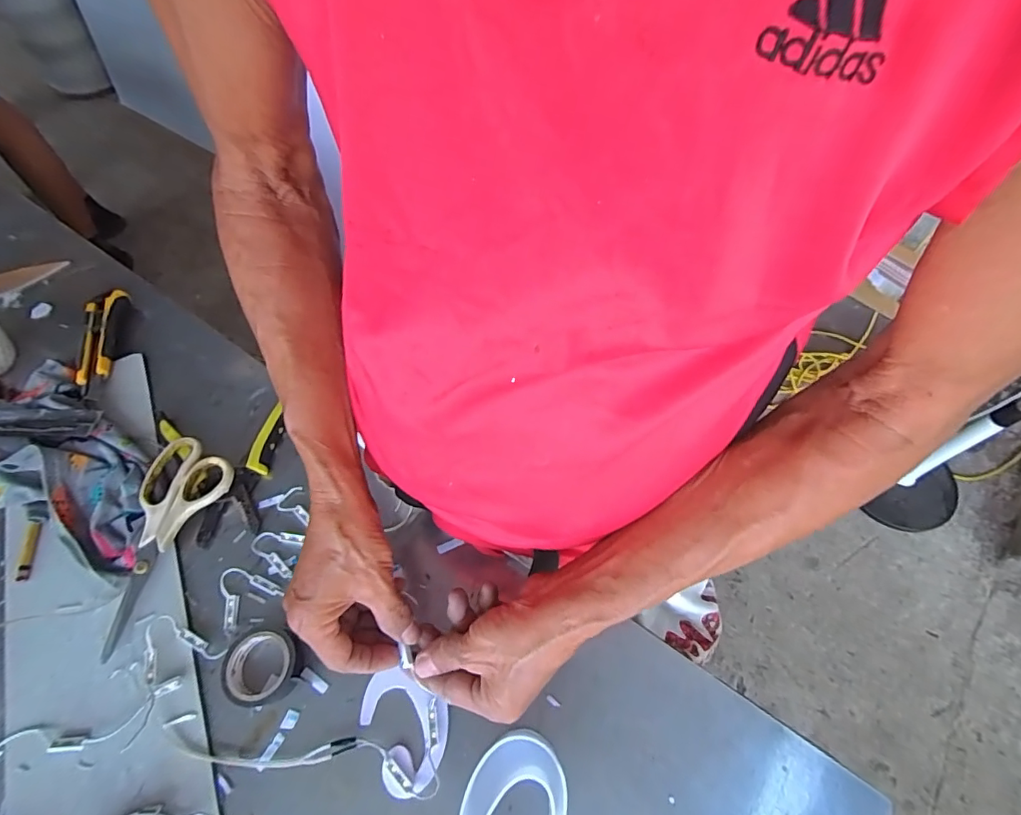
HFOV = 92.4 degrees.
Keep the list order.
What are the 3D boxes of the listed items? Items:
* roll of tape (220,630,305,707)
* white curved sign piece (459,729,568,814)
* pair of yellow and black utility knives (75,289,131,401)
[{"bbox_3d":[-0.197,0.207,0.389,0.056,0.021,0.051,0,59,1],"label":"roll of tape"},{"bbox_3d":[-0.001,0.272,0.334,0.062,0.040,0.088,40,67,21],"label":"white curved sign piece"},{"bbox_3d":[-0.464,-0.073,0.553,0.039,0.025,0.149,-11,60,-6],"label":"pair of yellow and black utility knives"}]

